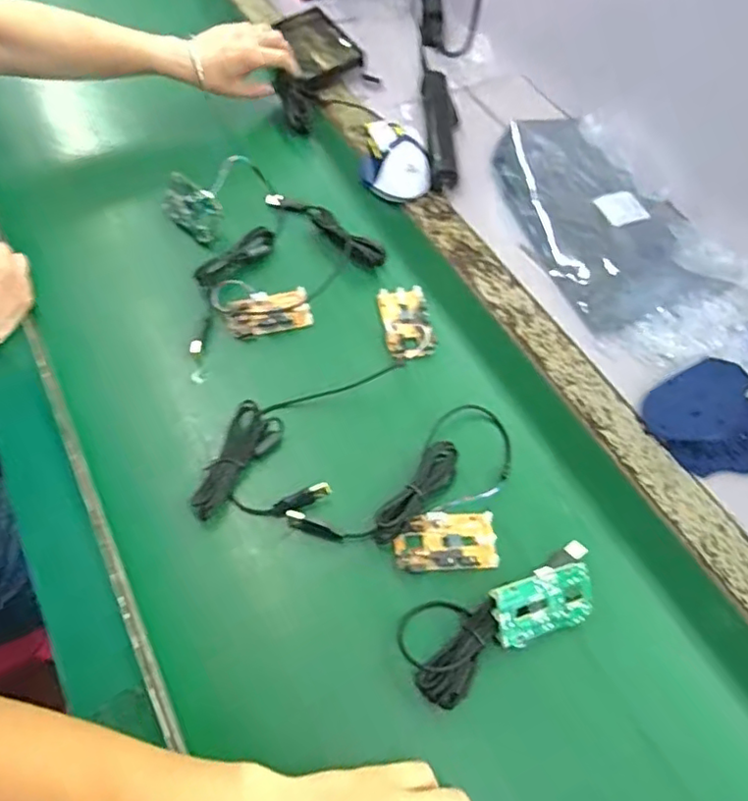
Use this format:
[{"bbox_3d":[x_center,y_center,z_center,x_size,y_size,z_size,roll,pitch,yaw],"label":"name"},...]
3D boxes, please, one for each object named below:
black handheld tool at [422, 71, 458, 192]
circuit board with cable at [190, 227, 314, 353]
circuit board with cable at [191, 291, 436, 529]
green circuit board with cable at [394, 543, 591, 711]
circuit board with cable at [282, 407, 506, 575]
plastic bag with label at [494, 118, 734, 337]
[{"bbox_3d":[0.083,-0.332,0.721,0.040,0.029,0.193,2,61,-3],"label":"black handheld tool"},{"bbox_3d":[-0.132,-0.107,0.585,0.113,0.018,0.116,-19,64,-14],"label":"circuit board with cable"},{"bbox_3d":[-0.039,-0.009,0.527,0.103,0.020,0.293,30,63,13],"label":"circuit board with cable"},{"bbox_3d":[0.092,0.156,0.427,0.144,0.037,0.064,-21,64,-15],"label":"green circuit board with cable"},{"bbox_3d":[0.049,0.085,0.477,0.194,0.021,0.116,-31,67,-19],"label":"circuit board with cable"},{"bbox_3d":[0.248,-0.207,0.651,0.171,0.031,0.274,-17,63,-13],"label":"plastic bag with label"}]

